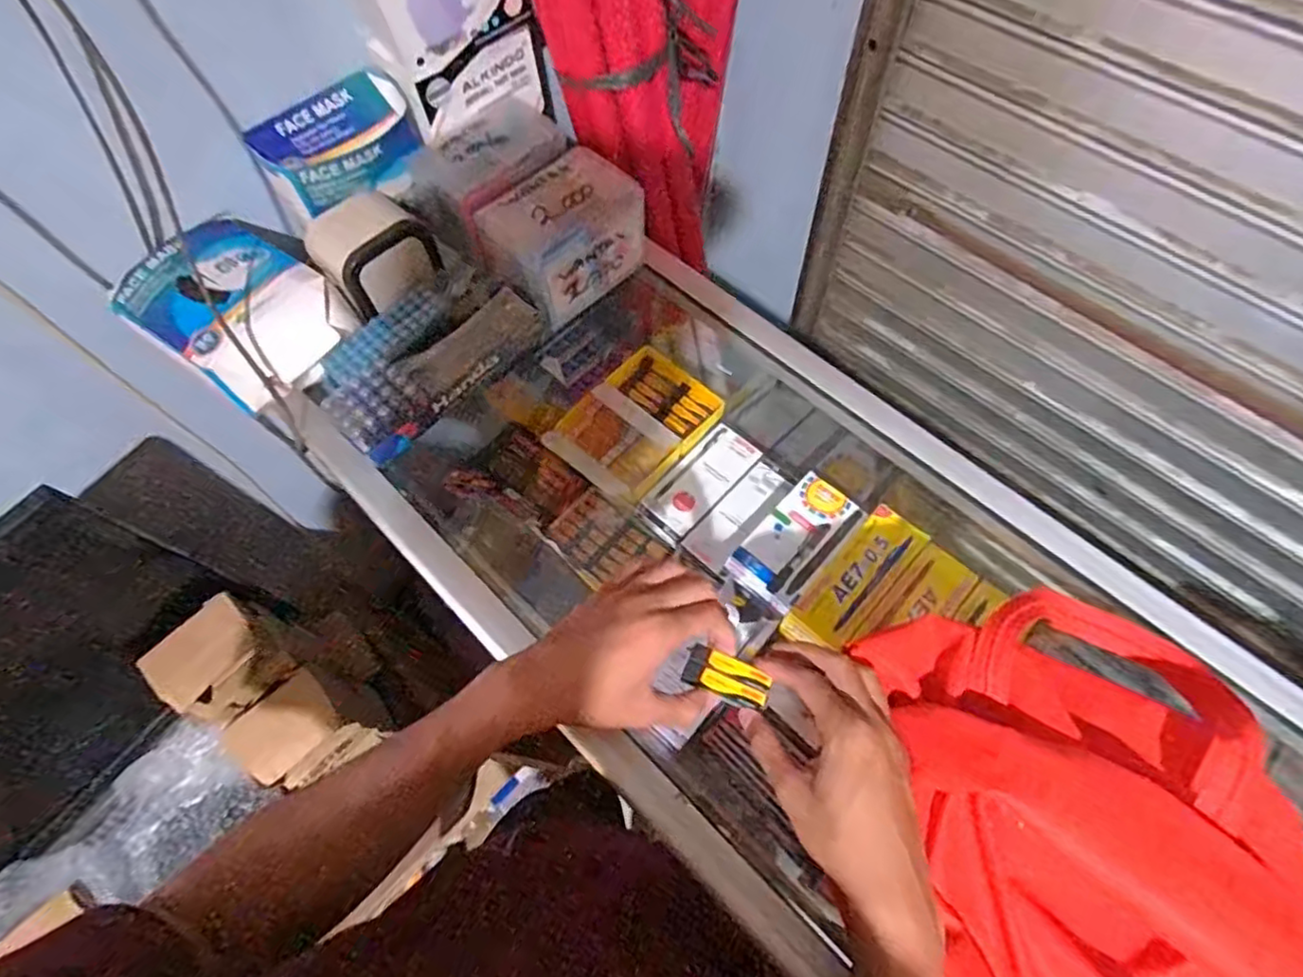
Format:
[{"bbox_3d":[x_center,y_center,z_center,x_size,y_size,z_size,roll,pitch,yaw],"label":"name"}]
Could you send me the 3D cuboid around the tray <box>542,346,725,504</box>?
[{"bbox_3d":[-0.015,-0.076,0.761,0.134,0.029,0.177,38,72,18],"label":"tray"}]

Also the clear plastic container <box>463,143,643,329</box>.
[{"bbox_3d":[-0.086,-0.230,0.587,0.137,0.081,0.099,-39,69,-14],"label":"clear plastic container"}]

